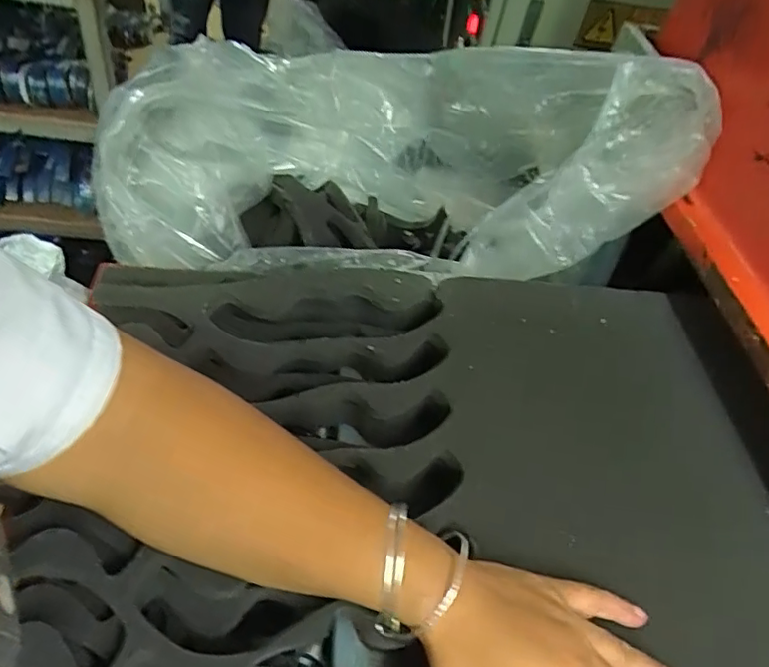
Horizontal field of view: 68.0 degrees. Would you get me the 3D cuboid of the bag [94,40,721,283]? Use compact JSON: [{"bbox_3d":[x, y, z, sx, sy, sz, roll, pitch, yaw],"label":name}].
[{"bbox_3d":[-0.002,-0.204,0.618,0.576,0.245,0.248,7,48,1],"label":"bag"}]

